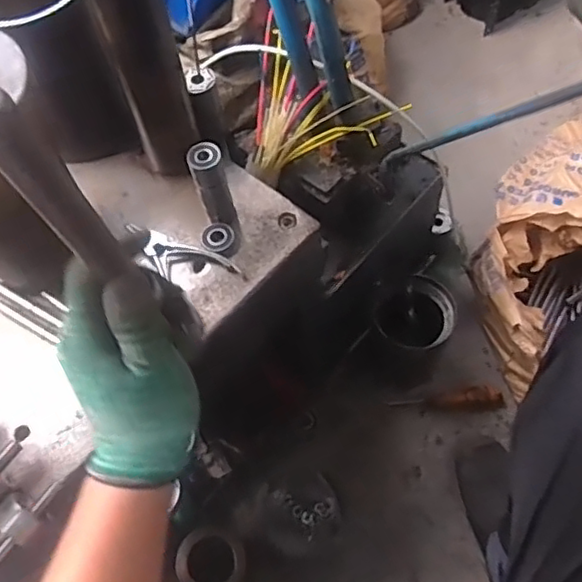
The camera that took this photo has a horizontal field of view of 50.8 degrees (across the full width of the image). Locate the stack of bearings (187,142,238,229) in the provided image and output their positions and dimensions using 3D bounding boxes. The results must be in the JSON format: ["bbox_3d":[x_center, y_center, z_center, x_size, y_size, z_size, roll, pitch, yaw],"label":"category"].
[{"bbox_3d":[-0.077,-0.104,0.608,0.031,0.088,0.039,-15,61,-4],"label":"stack of bearings"}]

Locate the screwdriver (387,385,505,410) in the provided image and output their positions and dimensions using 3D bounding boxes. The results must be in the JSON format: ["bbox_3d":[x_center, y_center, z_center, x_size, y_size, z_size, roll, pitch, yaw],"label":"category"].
[{"bbox_3d":[0.248,0.175,0.970,0.175,0.027,0.031,-6,61,1],"label":"screwdriver"}]

